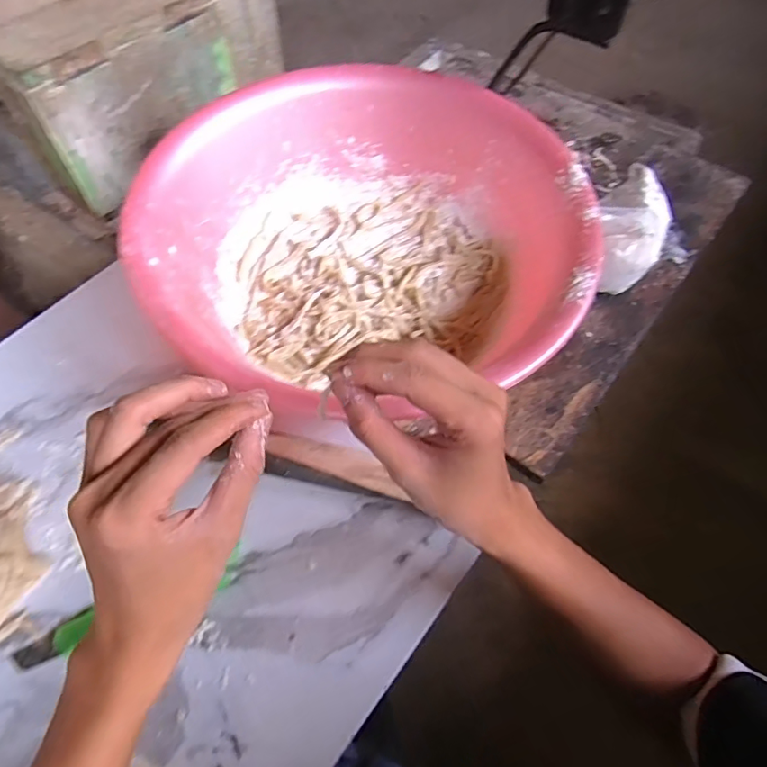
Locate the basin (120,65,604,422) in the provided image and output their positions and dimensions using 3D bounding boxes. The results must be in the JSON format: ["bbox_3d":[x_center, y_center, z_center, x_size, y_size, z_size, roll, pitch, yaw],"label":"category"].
[{"bbox_3d":[-0.016,-0.139,0.515,0.389,0.152,0.347,-9,56,-4],"label":"basin"}]

